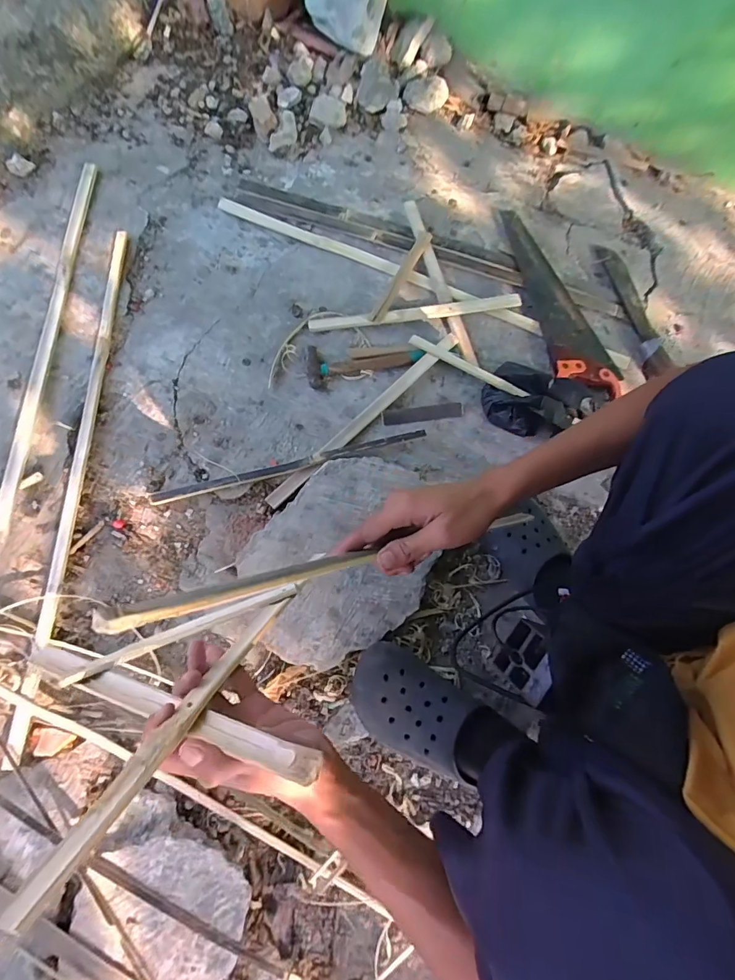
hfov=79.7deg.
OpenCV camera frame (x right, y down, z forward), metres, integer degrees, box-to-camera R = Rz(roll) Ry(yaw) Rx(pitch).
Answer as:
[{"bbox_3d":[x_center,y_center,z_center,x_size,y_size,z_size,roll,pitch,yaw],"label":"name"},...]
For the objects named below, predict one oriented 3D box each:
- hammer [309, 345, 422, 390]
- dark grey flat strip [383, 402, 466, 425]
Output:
[{"bbox_3d":[-0.006,-0.237,0.794,0.210,0.025,0.073,-13,70,-8],"label":"hammer"},{"bbox_3d":[0.098,-0.135,0.779,0.146,0.006,0.029,-8,82,-8],"label":"dark grey flat strip"}]

